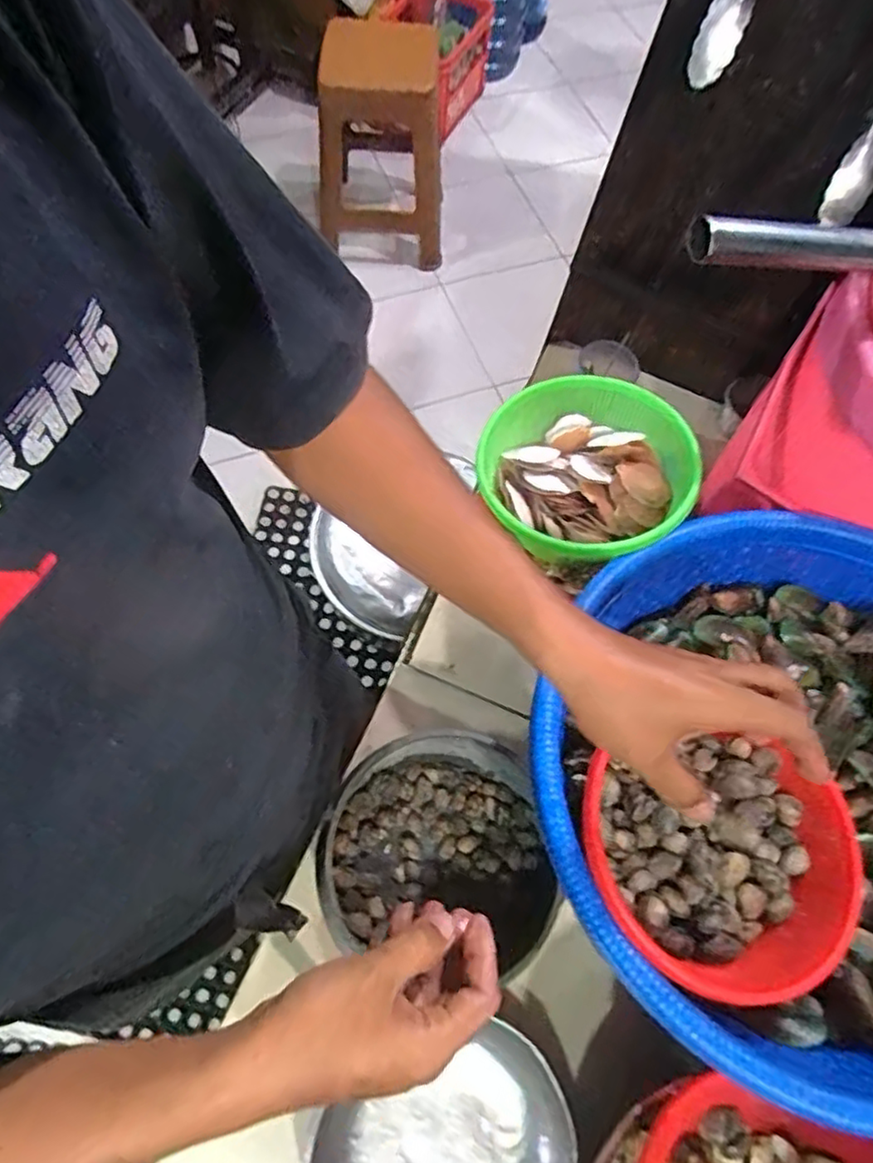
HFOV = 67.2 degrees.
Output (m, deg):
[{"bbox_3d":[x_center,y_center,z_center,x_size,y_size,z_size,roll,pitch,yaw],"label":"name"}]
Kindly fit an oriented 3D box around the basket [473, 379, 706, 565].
[{"bbox_3d":[0.154,-0.116,0.695,0.216,0.078,0.221,-25,69,-13],"label":"basket"}]

